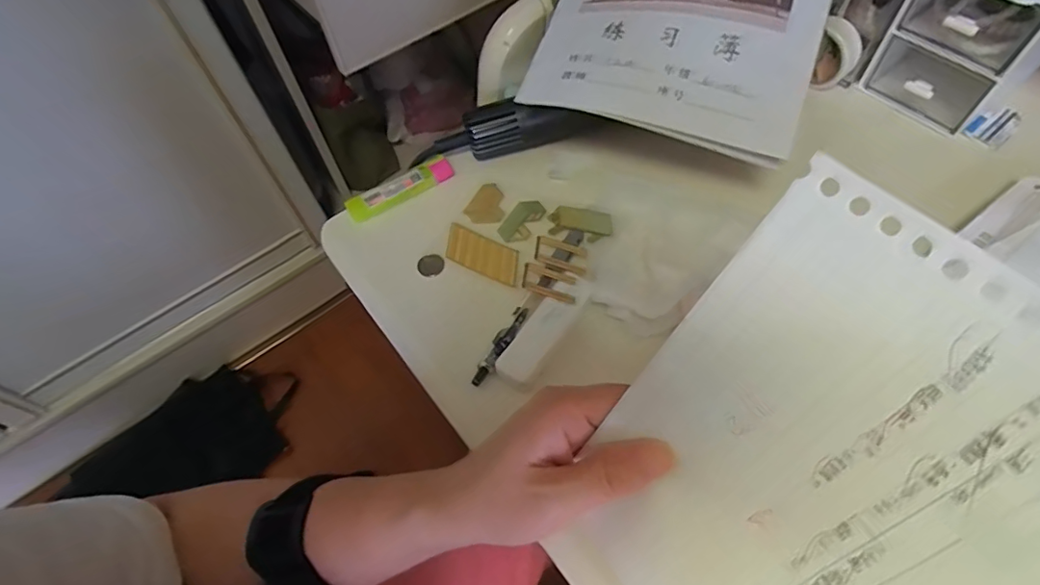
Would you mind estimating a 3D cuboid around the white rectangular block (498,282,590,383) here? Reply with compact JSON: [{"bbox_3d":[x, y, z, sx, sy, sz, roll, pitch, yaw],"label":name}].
[{"bbox_3d":[0.015,0.021,0.317,0.021,0.009,0.073,34,66,22],"label":"white rectangular block"}]

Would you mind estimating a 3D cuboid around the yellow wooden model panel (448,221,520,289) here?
[{"bbox_3d":[-0.025,-0.027,0.362,0.062,0.004,0.028,26,63,18],"label":"yellow wooden model panel"}]

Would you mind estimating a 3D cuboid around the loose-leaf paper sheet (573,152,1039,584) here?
[{"bbox_3d":[0.093,0.069,0.177,0.018,0.179,0.131,-11,50,-47],"label":"loose-leaf paper sheet"}]

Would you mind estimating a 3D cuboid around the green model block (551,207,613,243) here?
[{"bbox_3d":[0.041,-0.047,0.362,0.044,0.008,0.025,22,62,16],"label":"green model block"}]

